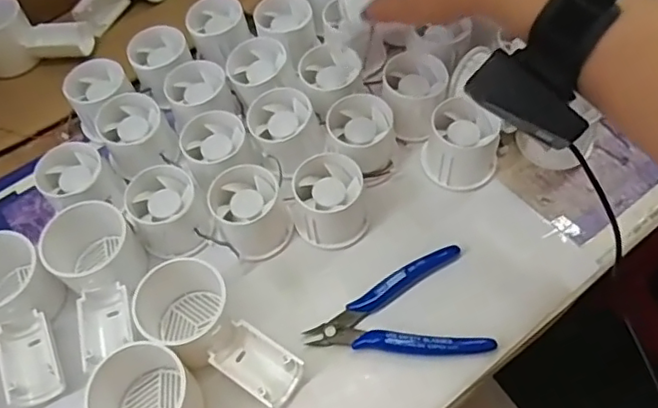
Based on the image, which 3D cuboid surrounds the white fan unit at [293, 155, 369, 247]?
[{"bbox_3d":[0.000,-0.003,0.438,0.053,0.040,0.055,-2,58,4],"label":"white fan unit"}]

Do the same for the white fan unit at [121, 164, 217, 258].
[{"bbox_3d":[-0.120,0.007,0.445,0.054,0.046,0.059,-29,60,-12],"label":"white fan unit"}]

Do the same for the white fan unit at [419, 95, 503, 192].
[{"bbox_3d":[0.102,-0.044,0.456,0.056,0.044,0.052,-2,58,4],"label":"white fan unit"}]

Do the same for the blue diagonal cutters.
[{"bbox_3d":[0.044,0.074,0.408,0.116,0.009,0.075,-11,57,-2],"label":"blue diagonal cutters"}]

